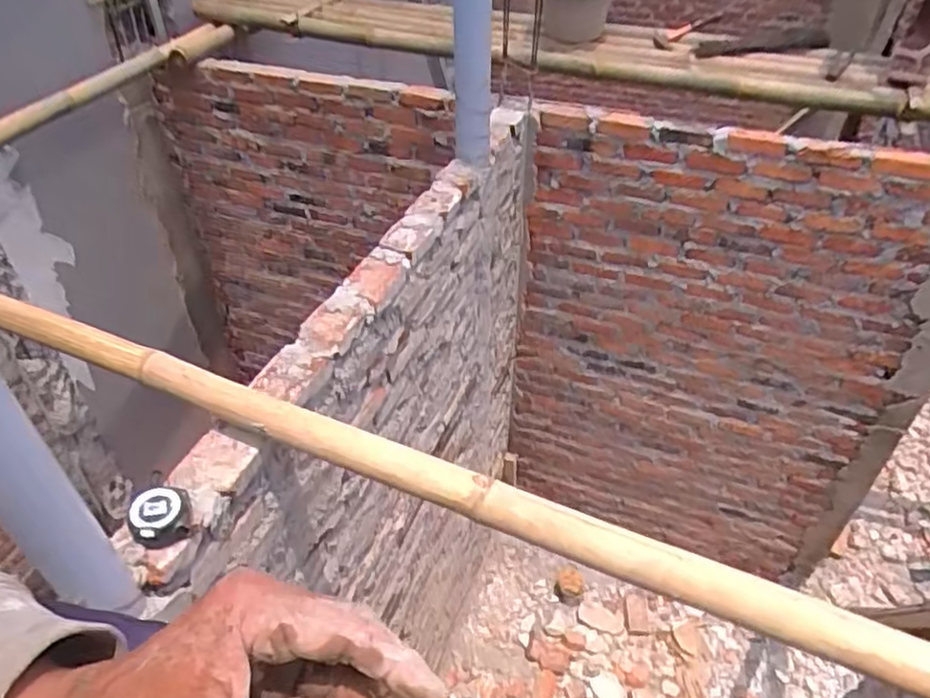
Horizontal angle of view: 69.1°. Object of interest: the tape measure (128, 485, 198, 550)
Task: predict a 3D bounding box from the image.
[{"bbox_3d":[-0.408,0.225,0.909,0.078,0.032,0.085,0,41,0],"label":"tape measure"}]

